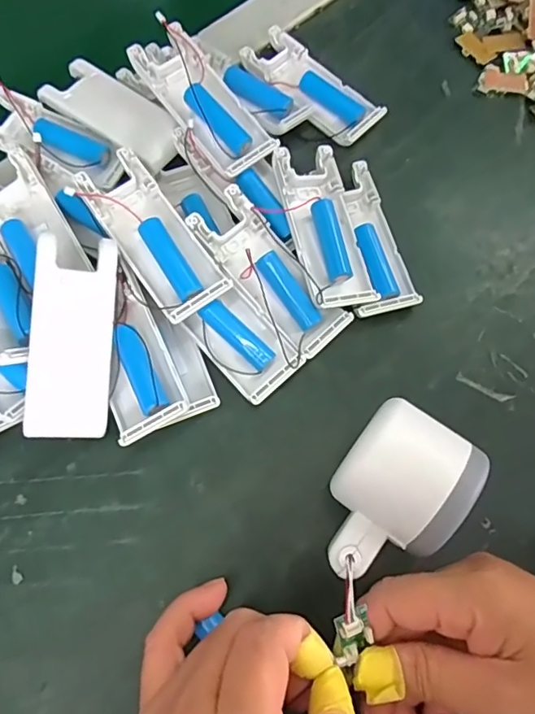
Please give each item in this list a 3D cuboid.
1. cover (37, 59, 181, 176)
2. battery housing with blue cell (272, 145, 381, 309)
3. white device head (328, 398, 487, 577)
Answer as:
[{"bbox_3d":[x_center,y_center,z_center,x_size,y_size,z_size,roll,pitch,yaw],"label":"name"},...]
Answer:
[{"bbox_3d":[-0.099,-0.160,0.344,0.099,0.015,0.040,36,73,10],"label":"cover"},{"bbox_3d":[0.034,-0.078,0.320,0.039,0.023,0.102,-13,71,-7],"label":"battery housing with blue cell"},{"bbox_3d":[0.060,0.064,0.252,0.055,0.036,0.079,34,95,15],"label":"white device head"}]

